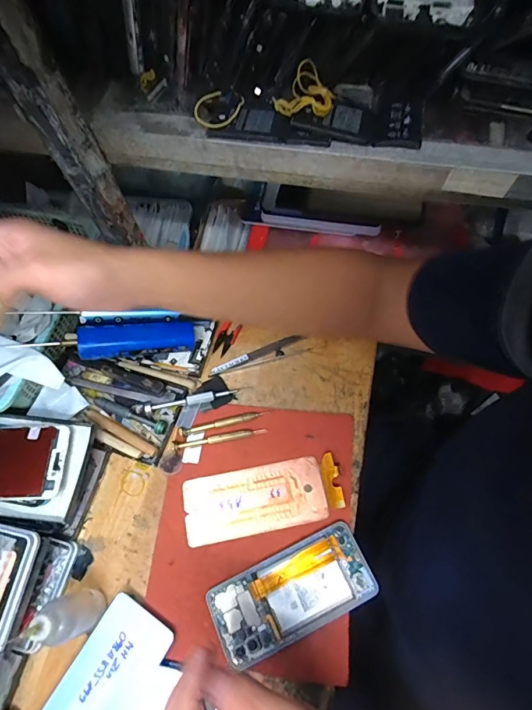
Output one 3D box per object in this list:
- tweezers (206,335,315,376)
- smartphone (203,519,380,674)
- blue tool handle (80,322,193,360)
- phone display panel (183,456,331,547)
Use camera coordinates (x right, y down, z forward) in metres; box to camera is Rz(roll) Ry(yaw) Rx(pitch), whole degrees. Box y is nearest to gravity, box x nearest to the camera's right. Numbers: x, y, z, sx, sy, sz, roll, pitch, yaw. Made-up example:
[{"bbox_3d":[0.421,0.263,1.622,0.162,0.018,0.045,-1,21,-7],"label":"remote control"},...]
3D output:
[{"bbox_3d":[-0.010,0.000,0.506,0.127,0.007,0.026,-14,65,-6],"label":"tweezers"},{"bbox_3d":[0.026,0.235,0.391,0.156,0.011,0.076,-24,67,-10],"label":"smartphone"},{"bbox_3d":[-0.152,-0.019,0.472,0.131,0.028,0.032,-6,63,-20],"label":"blue tool handle"},{"bbox_3d":[-0.012,0.159,0.432,0.153,0.010,0.066,-10,65,-4],"label":"phone display panel"}]

